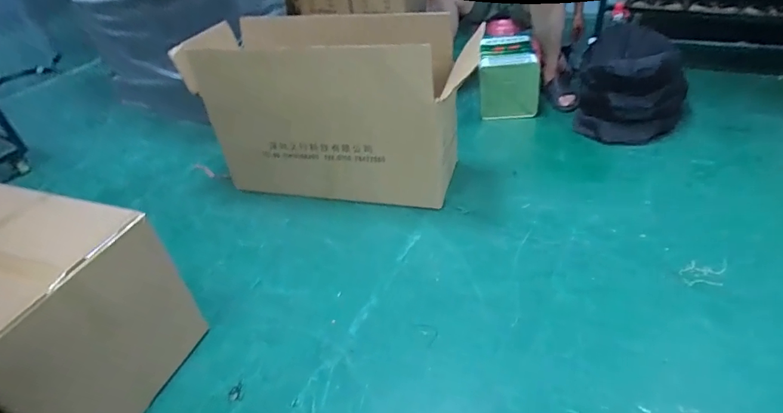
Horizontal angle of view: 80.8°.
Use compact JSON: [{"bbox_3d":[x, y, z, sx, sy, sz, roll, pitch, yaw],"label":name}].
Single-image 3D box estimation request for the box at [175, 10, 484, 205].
[{"bbox_3d":[-0.163,-0.350,1.603,0.863,0.505,0.434,4,40,14],"label":"box"}]

